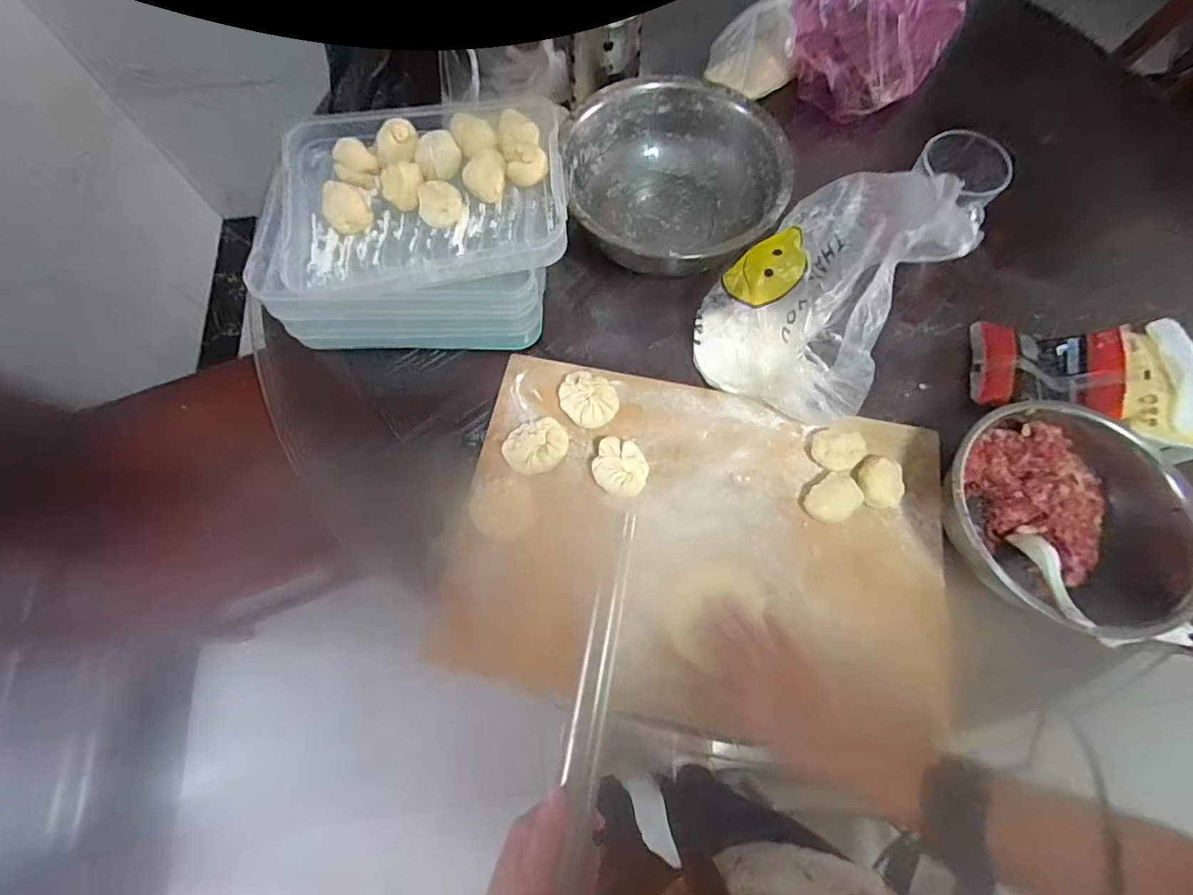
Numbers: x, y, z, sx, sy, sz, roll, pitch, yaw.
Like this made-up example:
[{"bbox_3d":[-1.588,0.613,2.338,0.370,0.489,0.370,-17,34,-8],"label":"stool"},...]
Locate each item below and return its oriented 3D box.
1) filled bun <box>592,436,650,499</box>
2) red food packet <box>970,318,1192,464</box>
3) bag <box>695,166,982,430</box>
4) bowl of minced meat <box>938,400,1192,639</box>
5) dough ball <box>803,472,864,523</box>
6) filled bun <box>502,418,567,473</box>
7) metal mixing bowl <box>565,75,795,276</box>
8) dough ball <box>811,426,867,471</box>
[{"bbox_3d":[0.026,0.022,0.540,0.057,0.030,0.060,0,70,0],"label":"filled bun"},{"bbox_3d":[0.555,-0.080,0.565,0.206,0.072,0.144,16,71,6],"label":"red food packet"},{"bbox_3d":[0.258,-0.171,0.566,0.193,0.165,0.253,41,75,13],"label":"bag"},{"bbox_3d":[0.463,0.073,0.510,0.232,0.094,0.218,0,70,0],"label":"bowl of minced meat"},{"bbox_3d":[0.249,0.055,0.531,0.053,0.033,0.043,-35,74,-11],"label":"dough ball"},{"bbox_3d":[-0.065,-0.001,0.549,0.058,0.032,0.065,26,72,9],"label":"filled bun"},{"bbox_3d":[0.099,-0.342,0.656,0.258,0.113,0.265,0,70,0],"label":"metal mixing bowl"},{"bbox_3d":[0.261,0.000,0.546,0.044,0.039,0.048,0,70,0],"label":"dough ball"}]

